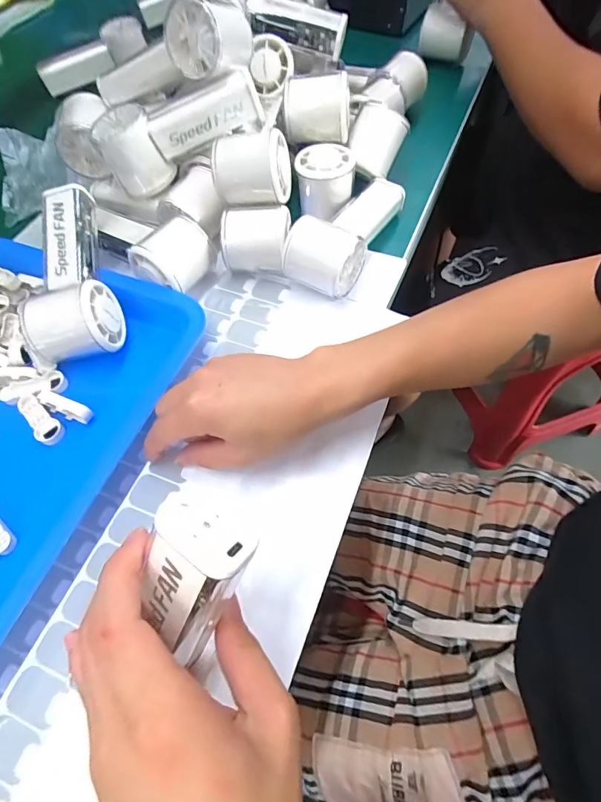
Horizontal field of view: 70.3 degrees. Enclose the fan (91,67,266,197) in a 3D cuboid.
[{"bbox_3d":[-0.109,-0.246,0.388,0.151,0.063,0.046,-18,60,11],"label":"fan"}]

